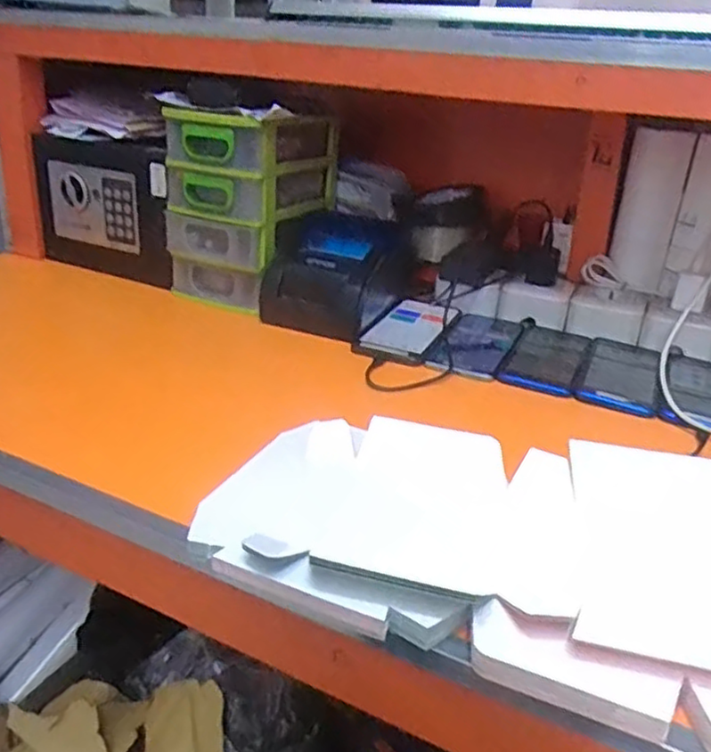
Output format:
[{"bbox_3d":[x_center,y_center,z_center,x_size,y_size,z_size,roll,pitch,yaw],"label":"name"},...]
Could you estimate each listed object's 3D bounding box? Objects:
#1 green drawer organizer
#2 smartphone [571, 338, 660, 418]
[{"bbox_3d":[-0.122,-0.213,0.842,0.145,0.209,0.179,14,27,22],"label":"green drawer organizer"},{"bbox_3d":[0.274,-0.009,0.704,0.073,0.007,0.177,13,27,20],"label":"smartphone"}]

